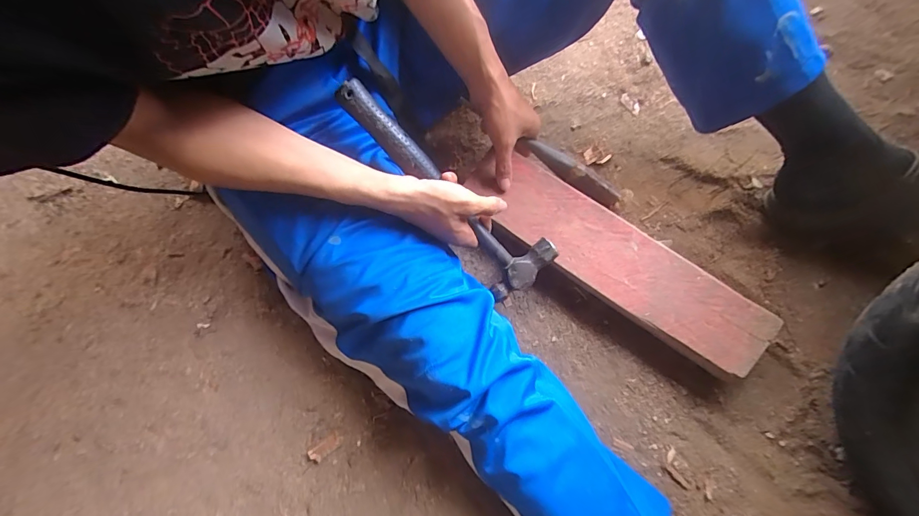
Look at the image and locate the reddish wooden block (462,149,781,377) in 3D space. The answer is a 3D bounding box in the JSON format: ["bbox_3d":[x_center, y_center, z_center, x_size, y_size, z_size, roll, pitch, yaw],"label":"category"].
[{"bbox_3d":[0.191,-0.004,0.515,0.404,0.032,0.100,35,76,7],"label":"reddish wooden block"}]

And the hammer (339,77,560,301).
[{"bbox_3d":[-0.021,-0.079,0.476,0.302,0.047,0.088,44,77,-14],"label":"hammer"}]

